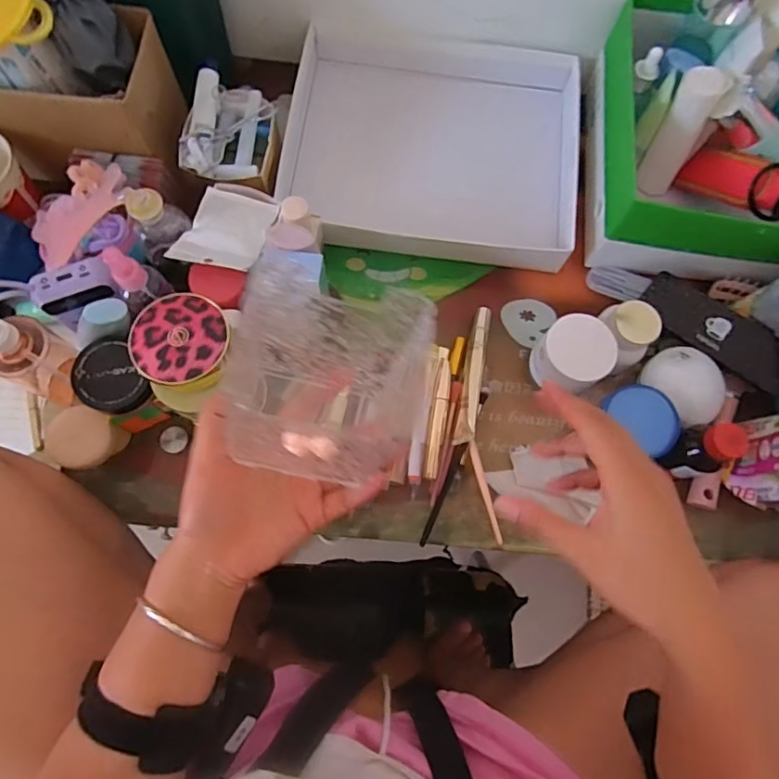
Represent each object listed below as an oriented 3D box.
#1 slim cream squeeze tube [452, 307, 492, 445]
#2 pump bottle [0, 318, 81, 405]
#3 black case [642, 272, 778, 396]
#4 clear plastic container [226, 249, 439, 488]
[{"bbox_3d":[0.082,-0.016,0.522,0.018,0.019,0.143,11,75,1],"label":"slim cream squeeze tube"},{"bbox_3d":[-0.292,-0.024,0.438,0.045,0.159,0.052,29,76,6],"label":"pump bottle"},{"bbox_3d":[0.320,-0.057,0.517,0.153,0.028,0.052,33,76,7],"label":"black case"},{"bbox_3d":[-0.037,0.000,0.332,0.103,0.089,0.104,12,75,1],"label":"clear plastic container"}]

